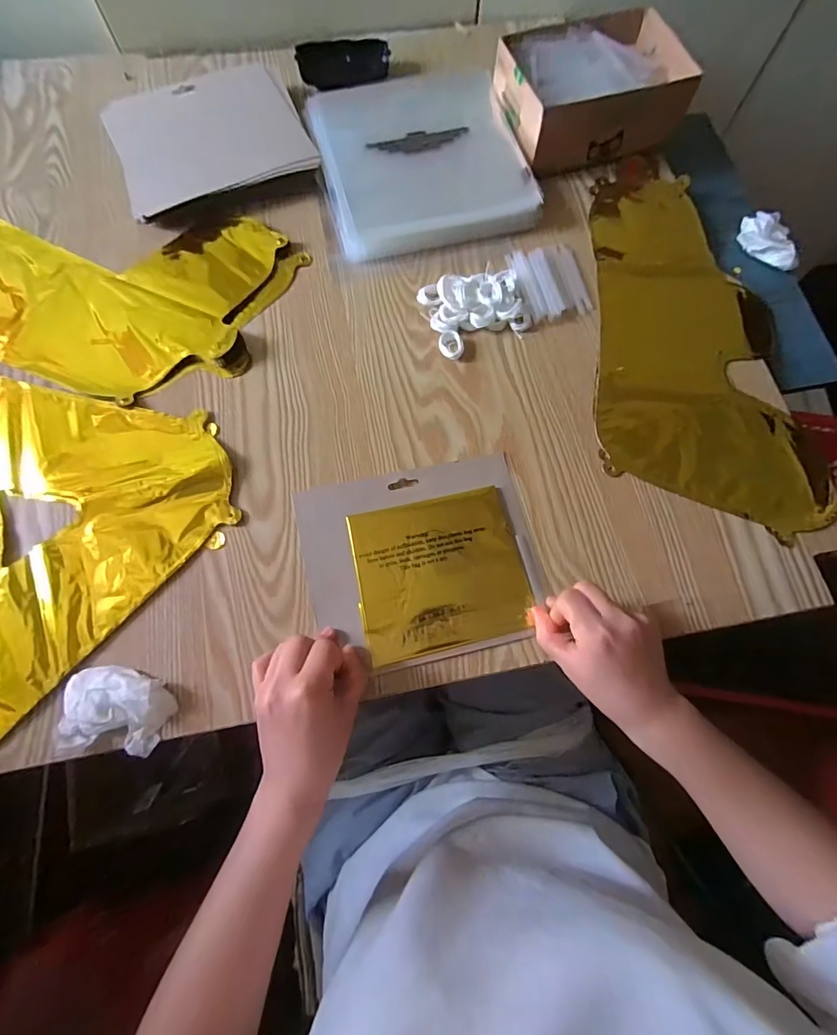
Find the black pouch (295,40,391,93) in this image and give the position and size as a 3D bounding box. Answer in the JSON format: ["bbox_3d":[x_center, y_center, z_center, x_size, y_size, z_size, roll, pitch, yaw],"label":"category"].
[{"bbox_3d":[-0.090,-0.551,0.557,0.108,0.026,0.040,-6,73,-2],"label":"black pouch"}]

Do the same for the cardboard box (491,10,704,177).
[{"bbox_3d":[0.188,-0.470,0.509,0.197,0.068,0.137,-19,73,-6],"label":"cardboard box"}]

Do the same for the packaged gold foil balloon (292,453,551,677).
[{"bbox_3d":[0.003,0.035,0.391,0.191,0.010,0.164,-13,73,-4],"label":"packaged gold foil balloon"}]

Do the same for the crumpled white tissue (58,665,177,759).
[{"bbox_3d":[-0.226,0.144,0.341,0.077,0.021,0.058,7,73,2],"label":"crumpled white tissue"}]

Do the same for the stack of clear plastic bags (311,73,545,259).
[{"bbox_3d":[-0.002,-0.410,0.517,0.212,0.027,0.246,-14,73,-4],"label":"stack of clear plastic bags"}]

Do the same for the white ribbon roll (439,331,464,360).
[{"bbox_3d":[0.032,-0.168,0.448,0.025,0.012,0.028,6,73,2],"label":"white ribbon roll"}]

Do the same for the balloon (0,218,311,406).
[{"bbox_3d":[-0.351,-0.245,0.472,0.404,0.010,0.227,16,73,5],"label":"balloon"}]

